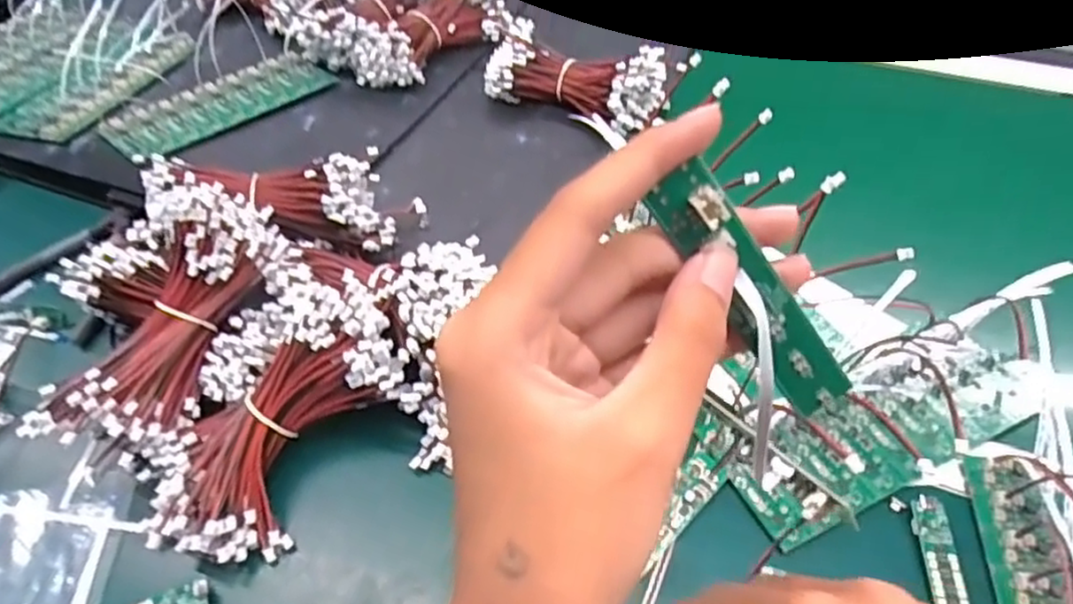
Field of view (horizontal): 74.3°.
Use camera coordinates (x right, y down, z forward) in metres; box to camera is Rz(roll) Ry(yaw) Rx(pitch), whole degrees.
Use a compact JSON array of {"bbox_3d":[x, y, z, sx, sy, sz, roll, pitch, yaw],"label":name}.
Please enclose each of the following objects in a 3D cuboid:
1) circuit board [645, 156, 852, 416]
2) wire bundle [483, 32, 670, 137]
[{"bbox_3d":[0.059,0.000,0.188,0.017,0.080,0.006,-37,20,8],"label":"circuit board"},{"bbox_3d":[0.034,-0.197,0.633,0.164,0.050,0.067,15,51,16],"label":"wire bundle"}]

